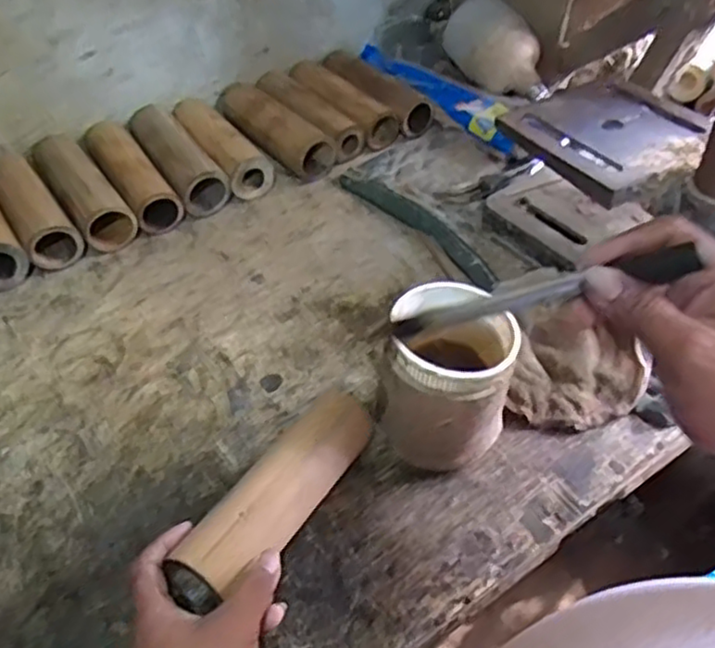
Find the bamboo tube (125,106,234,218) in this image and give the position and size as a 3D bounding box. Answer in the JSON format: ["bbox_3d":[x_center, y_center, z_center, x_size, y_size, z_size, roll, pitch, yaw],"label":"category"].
[{"bbox_3d":[-0.218,-0.196,0.824,0.058,0.061,0.176,-26,52,-24],"label":"bamboo tube"}]

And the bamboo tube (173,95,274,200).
[{"bbox_3d":[-0.173,-0.219,0.853,0.056,0.052,0.181,-27,52,-25],"label":"bamboo tube"}]

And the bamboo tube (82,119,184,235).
[{"bbox_3d":[-0.268,-0.172,0.806,0.056,0.053,0.185,-26,52,-24],"label":"bamboo tube"}]

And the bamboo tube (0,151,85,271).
[{"bbox_3d":[-0.358,-0.127,0.754,0.055,0.053,0.181,-28,52,-25],"label":"bamboo tube"}]

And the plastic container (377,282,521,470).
[{"bbox_3d":[0.070,0.045,0.547,0.097,0.123,0.096,1,46,-1],"label":"plastic container"}]

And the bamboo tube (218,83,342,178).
[{"bbox_3d":[-0.107,-0.248,0.877,0.057,0.054,0.182,-32,55,-28],"label":"bamboo tube"}]

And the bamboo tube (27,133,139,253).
[{"bbox_3d":[-0.315,-0.149,0.782,0.059,0.055,0.179,-28,53,-25],"label":"bamboo tube"}]

